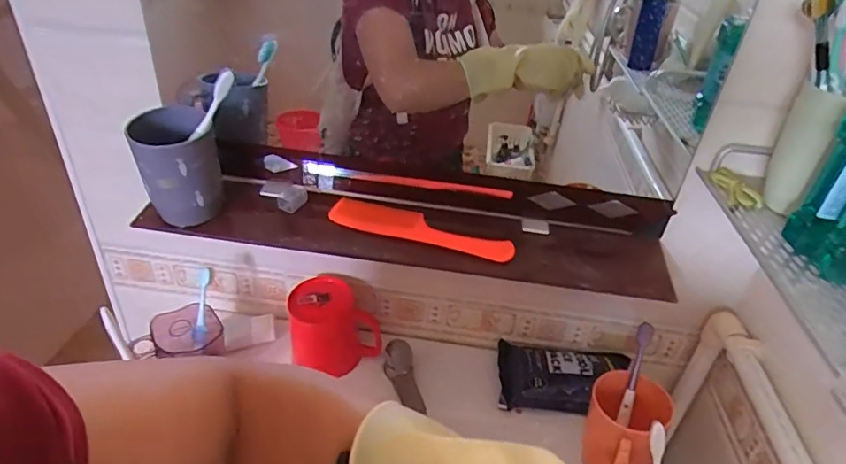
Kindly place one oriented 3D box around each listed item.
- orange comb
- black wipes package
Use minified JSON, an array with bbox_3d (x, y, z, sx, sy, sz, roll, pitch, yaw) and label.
[{"bbox_3d":[-0.003,-0.003,0.591,0.211,0.011,0.047,16,35,15],"label":"orange comb"},{"bbox_3d":[0.189,0.193,0.691,0.167,0.046,0.099,5,34,-1],"label":"black wipes package"}]

